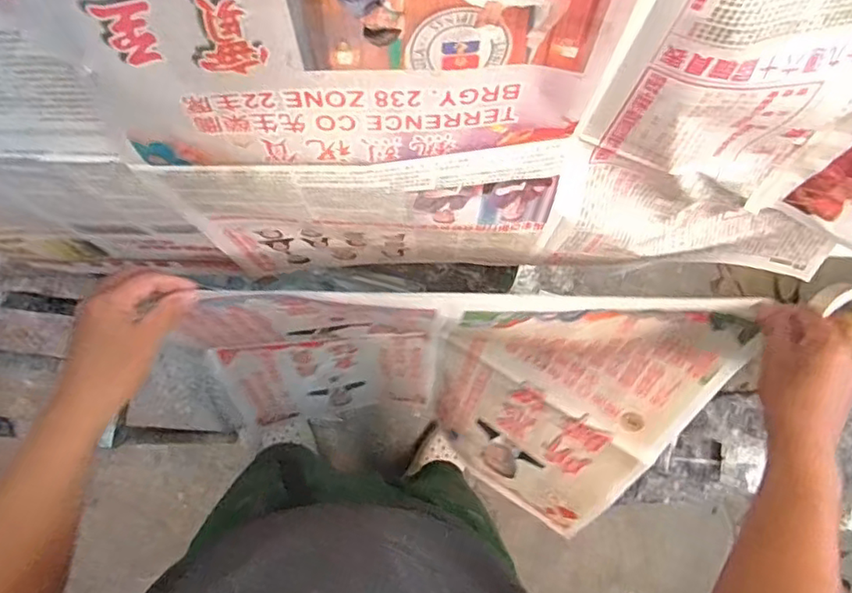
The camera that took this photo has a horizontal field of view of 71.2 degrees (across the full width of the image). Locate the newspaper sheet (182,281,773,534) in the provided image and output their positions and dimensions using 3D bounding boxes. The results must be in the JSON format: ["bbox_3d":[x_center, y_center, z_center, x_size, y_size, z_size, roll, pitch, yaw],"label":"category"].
[{"bbox_3d":[0.020,0.150,0.782,0.583,0.500,0.216,8,73,2],"label":"newspaper sheet"}]

